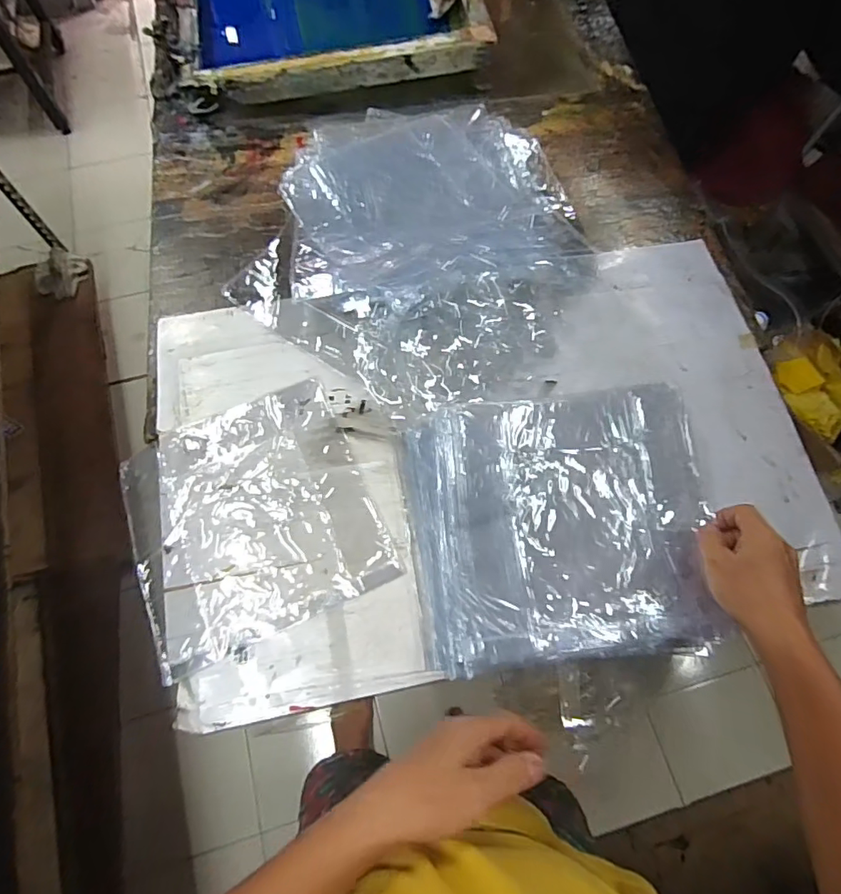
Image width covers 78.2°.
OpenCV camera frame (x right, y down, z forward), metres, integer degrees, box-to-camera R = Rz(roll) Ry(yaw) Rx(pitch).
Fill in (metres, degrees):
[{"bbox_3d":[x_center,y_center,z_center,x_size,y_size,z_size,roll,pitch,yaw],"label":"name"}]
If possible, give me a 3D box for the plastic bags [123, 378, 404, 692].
[{"bbox_3d":[-0.176,0.072,0.544,0.242,0.014,0.239,-23,71,-9],"label":"plastic bags"}]

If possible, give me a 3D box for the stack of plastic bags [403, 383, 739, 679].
[{"bbox_3d":[0.141,0.074,0.513,0.290,0.045,0.249,-6,69,-3],"label":"stack of plastic bags"}]

